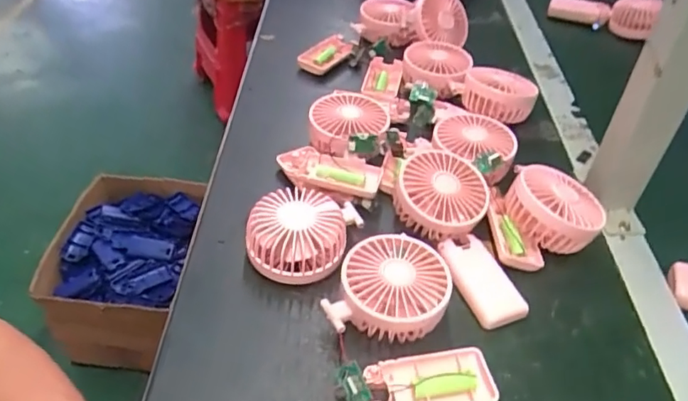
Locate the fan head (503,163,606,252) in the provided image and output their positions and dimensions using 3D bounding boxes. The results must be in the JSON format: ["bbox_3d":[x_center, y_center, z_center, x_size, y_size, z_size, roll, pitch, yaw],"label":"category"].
[{"bbox_3d":[0.200,0.010,0.524,0.089,0.055,0.084,18,44,13],"label":"fan head"}]

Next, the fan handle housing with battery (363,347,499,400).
[{"bbox_3d":[0.064,0.136,0.405,0.095,0.018,0.045,-4,44,-10],"label":"fan handle housing with battery"}]

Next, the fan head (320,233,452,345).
[{"bbox_3d":[0.040,0.073,0.442,0.085,0.049,0.090,19,44,14],"label":"fan head"}]

